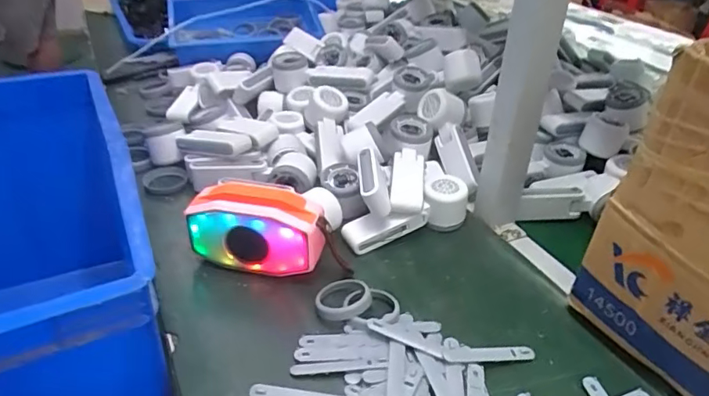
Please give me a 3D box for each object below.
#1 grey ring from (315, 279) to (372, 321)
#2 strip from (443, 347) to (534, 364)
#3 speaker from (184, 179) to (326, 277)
[{"bbox_3d":[-0.012,0.104,0.546,0.059,0.012,0.059,-10,27,5],"label":"grey ring"},{"bbox_3d":[0.129,0.149,0.500,0.090,0.004,0.016,2,44,-13],"label":"strip"},{"bbox_3d":[-0.107,0.039,0.579,0.144,0.101,0.050,8,35,6],"label":"speaker"}]

